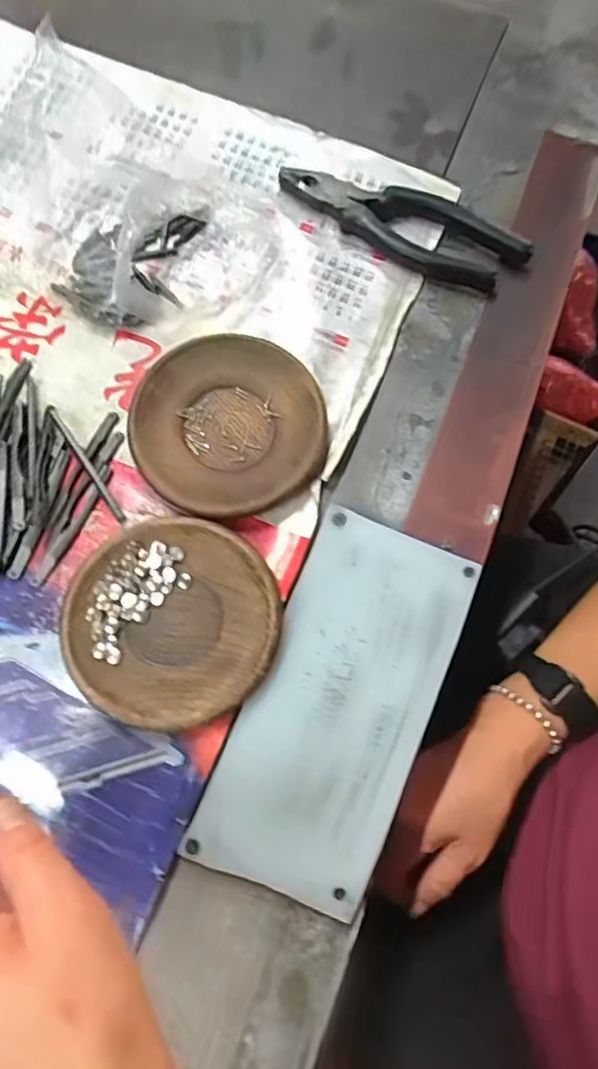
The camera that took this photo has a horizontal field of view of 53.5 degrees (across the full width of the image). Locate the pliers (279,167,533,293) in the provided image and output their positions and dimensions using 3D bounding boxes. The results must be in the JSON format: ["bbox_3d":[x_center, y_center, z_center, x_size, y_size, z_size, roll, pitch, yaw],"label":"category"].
[{"bbox_3d":[0.068,-0.206,0.398,0.167,0.018,0.054,20,76,3],"label":"pliers"}]

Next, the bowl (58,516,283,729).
[{"bbox_3d":[-0.069,0.046,0.325,0.113,0.018,0.106,1,76,-2],"label":"bowl"}]

